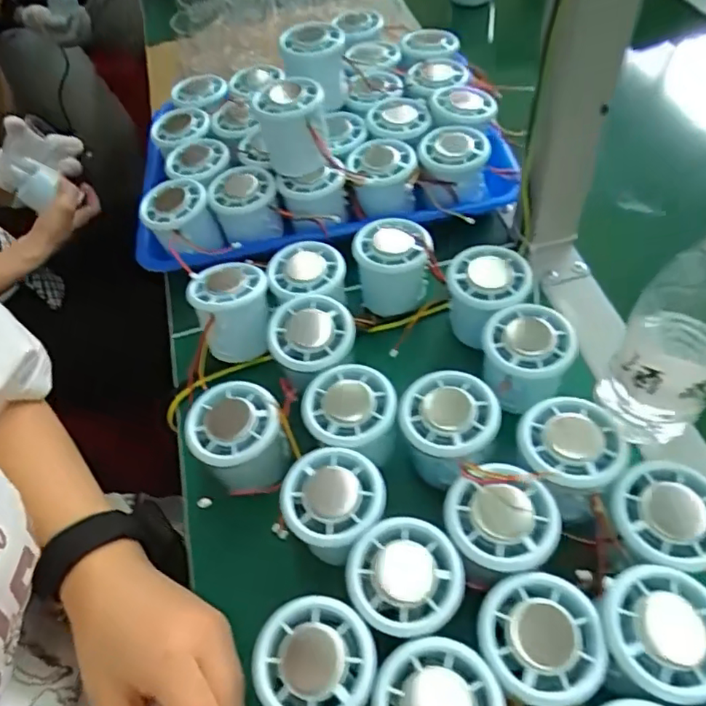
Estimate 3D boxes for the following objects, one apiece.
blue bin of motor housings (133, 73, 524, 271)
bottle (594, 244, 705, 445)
[{"bbox_3d":[-0.047,-0.205,0.515,0.315,0.101,0.262,-15,55,-5],"label":"blue bin of motor housings"},{"bbox_3d":[0.182,-0.013,0.313,0.061,0.172,0.057,32,64,25],"label":"bottle"}]

